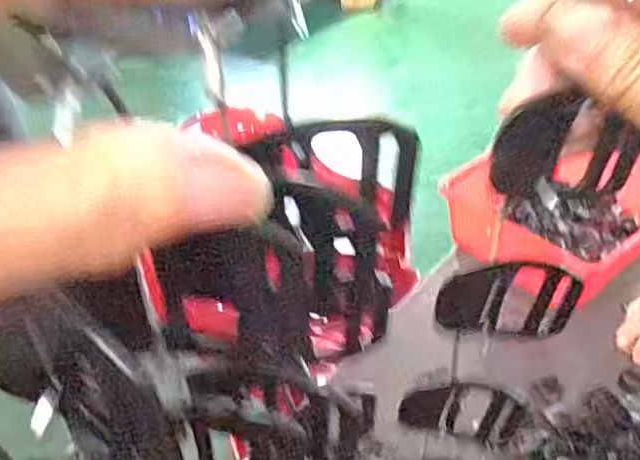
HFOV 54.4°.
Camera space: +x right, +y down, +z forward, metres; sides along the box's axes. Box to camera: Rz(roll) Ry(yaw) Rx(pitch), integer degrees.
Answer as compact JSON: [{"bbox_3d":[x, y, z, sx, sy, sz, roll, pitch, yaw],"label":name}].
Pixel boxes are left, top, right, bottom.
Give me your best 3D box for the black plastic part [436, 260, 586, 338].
[{"bbox_3d":[0.064,0.024,0.212,0.045,0.029,0.004,6,28,4],"label":"black plastic part"}]

